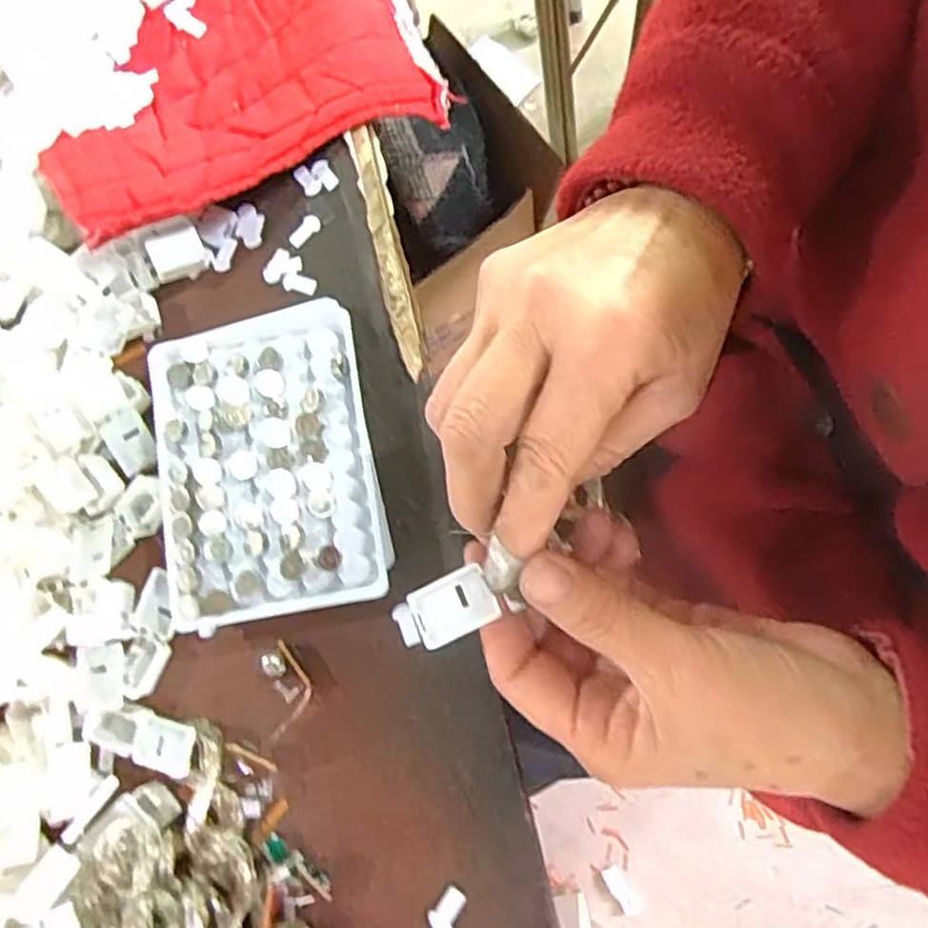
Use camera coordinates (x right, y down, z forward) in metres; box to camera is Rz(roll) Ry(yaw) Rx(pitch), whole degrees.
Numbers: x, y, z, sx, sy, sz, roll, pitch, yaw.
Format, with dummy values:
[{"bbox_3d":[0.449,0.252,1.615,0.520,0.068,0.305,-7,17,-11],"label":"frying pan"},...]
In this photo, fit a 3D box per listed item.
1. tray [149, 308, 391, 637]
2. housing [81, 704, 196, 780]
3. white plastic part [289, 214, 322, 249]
[{"bbox_3d":[-0.089,-0.002,0.319,0.094,0.021,0.135,-13,78,5],"label":"tray"},{"bbox_3d":[-0.139,0.118,0.306,0.055,0.010,0.021,5,78,23],"label":"housing"},{"bbox_3d":[-0.079,-0.117,0.353,0.018,0.004,0.010,-41,77,-1],"label":"white plastic part"}]

